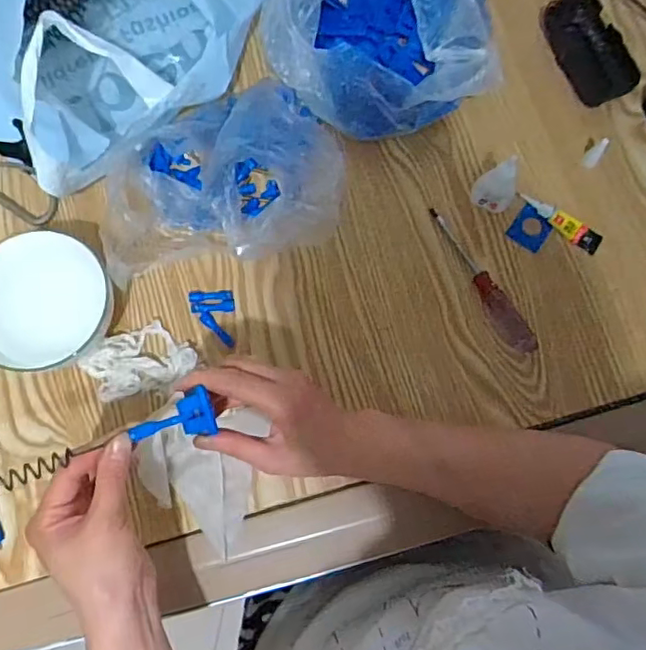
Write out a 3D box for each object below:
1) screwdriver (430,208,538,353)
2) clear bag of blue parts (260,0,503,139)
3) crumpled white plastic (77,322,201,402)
[{"bbox_3d":[0.135,-0.038,0.497,0.025,0.017,0.147,-33,79,-6],"label":"screwdriver"},{"bbox_3d":[0.049,-0.264,0.515,0.191,0.077,0.183,-7,78,-1],"label":"clear bag of blue parts"},{"bbox_3d":[-0.155,0.031,0.484,0.089,0.017,0.056,-23,78,-4],"label":"crumpled white plastic"}]

